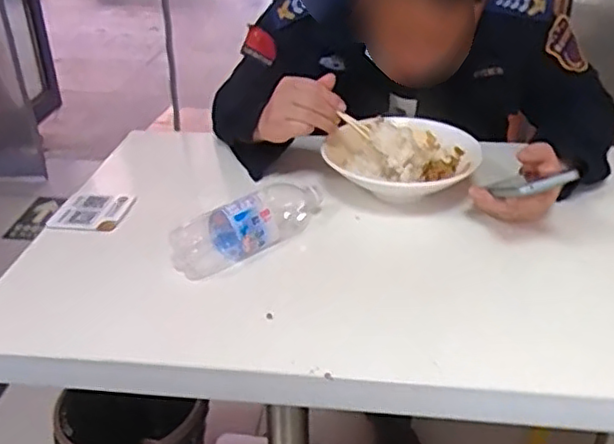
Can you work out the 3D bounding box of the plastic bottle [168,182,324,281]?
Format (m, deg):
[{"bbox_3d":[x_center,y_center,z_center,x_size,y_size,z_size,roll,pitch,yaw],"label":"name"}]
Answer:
[{"bbox_3d":[-0.068,-0.003,0.828,0.225,0.065,0.058,-28,41,-36],"label":"plastic bottle"}]

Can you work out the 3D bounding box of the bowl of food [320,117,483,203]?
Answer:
[{"bbox_3d":[0.135,-0.108,0.935,0.219,0.086,0.182,1,32,2],"label":"bowl of food"}]

